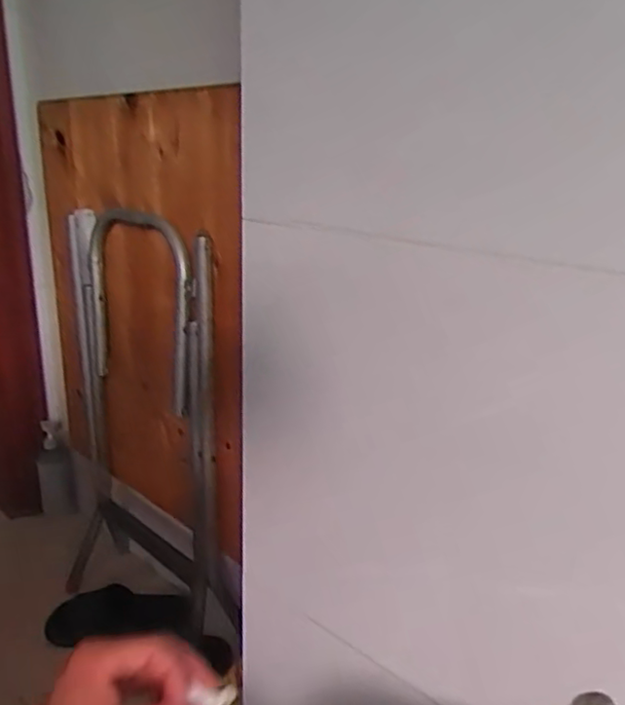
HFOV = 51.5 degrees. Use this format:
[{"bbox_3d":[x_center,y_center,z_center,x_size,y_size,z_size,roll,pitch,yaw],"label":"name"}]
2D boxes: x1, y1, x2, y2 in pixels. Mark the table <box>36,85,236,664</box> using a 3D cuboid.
[{"bbox_3d":[-0.327,-0.010,1.241,0.100,0.879,0.609,-14,21,-43],"label":"table"}]

